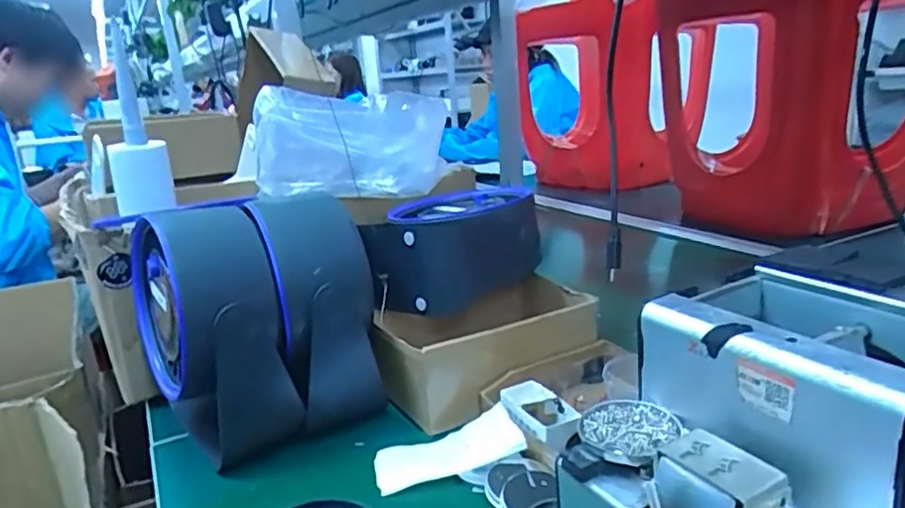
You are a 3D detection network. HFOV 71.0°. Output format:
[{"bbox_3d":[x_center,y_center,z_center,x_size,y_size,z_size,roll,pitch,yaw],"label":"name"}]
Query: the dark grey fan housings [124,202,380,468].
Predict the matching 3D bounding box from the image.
[{"bbox_3d":[-0.159,0.054,0.523,0.155,0.179,0.175,-16,19,-37],"label":"dark grey fan housings"}]

